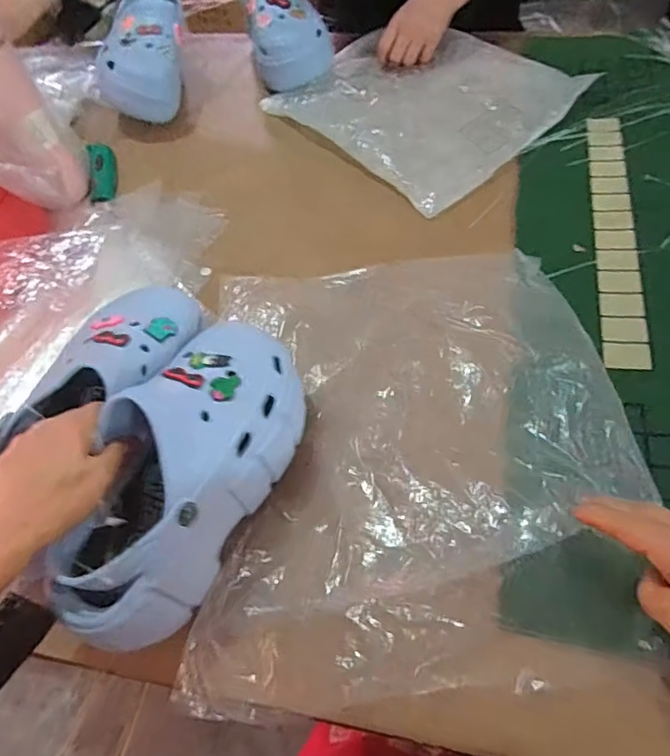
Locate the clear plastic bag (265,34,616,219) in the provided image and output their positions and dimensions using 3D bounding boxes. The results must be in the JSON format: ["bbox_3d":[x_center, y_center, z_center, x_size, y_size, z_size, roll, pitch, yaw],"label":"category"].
[{"bbox_3d":[0.120,-0.400,0.762,0.317,0.033,0.355,-40,61,-18],"label":"clear plastic bag"}]

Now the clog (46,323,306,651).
[{"bbox_3d":[-0.111,0.063,0.404,0.109,0.096,0.247,18,63,15],"label":"clog"}]

